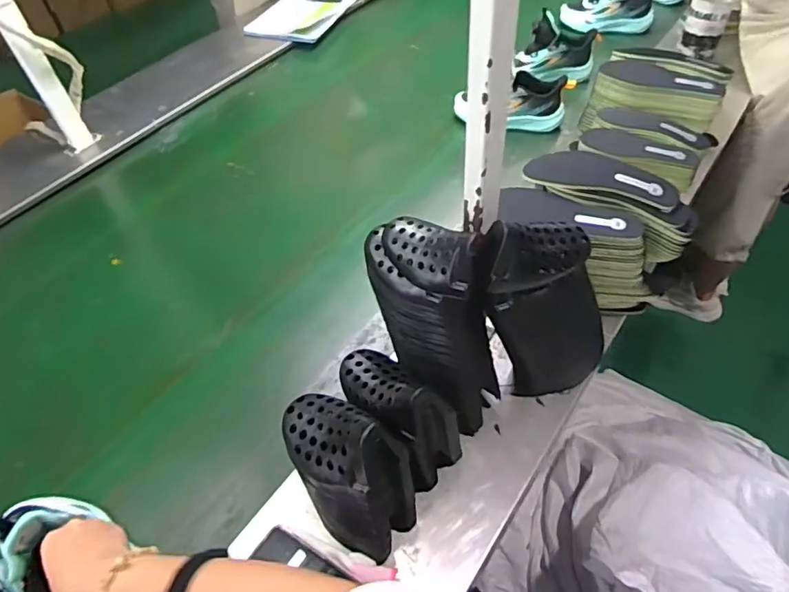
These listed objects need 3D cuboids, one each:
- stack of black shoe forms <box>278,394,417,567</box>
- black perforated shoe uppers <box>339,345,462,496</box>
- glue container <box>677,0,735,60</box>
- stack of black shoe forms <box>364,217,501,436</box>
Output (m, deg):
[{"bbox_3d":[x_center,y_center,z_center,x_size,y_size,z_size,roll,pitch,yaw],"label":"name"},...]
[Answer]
[{"bbox_3d":[-0.044,0.171,0.546,0.082,0.180,0.132,-32,55,-21],"label":"stack of black shoe forms"},{"bbox_3d":[0.003,0.124,0.587,0.126,0.153,0.073,34,59,28],"label":"black perforated shoe uppers"},{"bbox_3d":[0.684,-0.599,1.192,0.081,0.120,0.079,18,53,18],"label":"glue container"},{"bbox_3d":[0.049,0.040,0.631,0.134,0.277,0.090,11,35,27],"label":"stack of black shoe forms"}]

